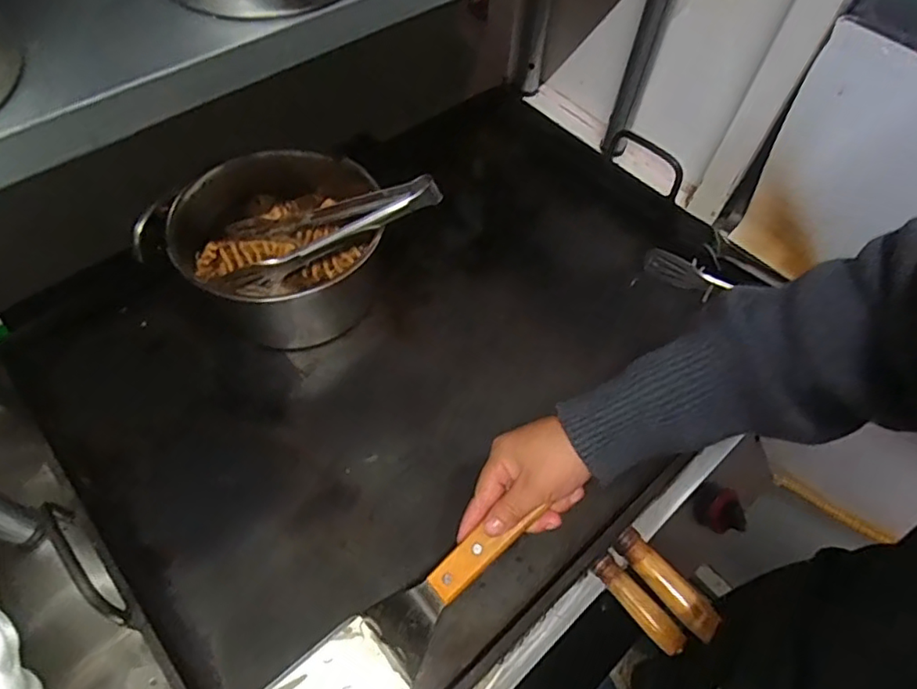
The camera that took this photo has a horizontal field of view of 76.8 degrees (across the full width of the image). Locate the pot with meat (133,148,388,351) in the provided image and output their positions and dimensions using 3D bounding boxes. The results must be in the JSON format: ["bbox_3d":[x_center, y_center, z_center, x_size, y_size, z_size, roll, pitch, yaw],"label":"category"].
[{"bbox_3d":[-0.176,-0.095,0.576,0.211,0.091,0.179,-25,62,-15],"label":"pot with meat"}]

